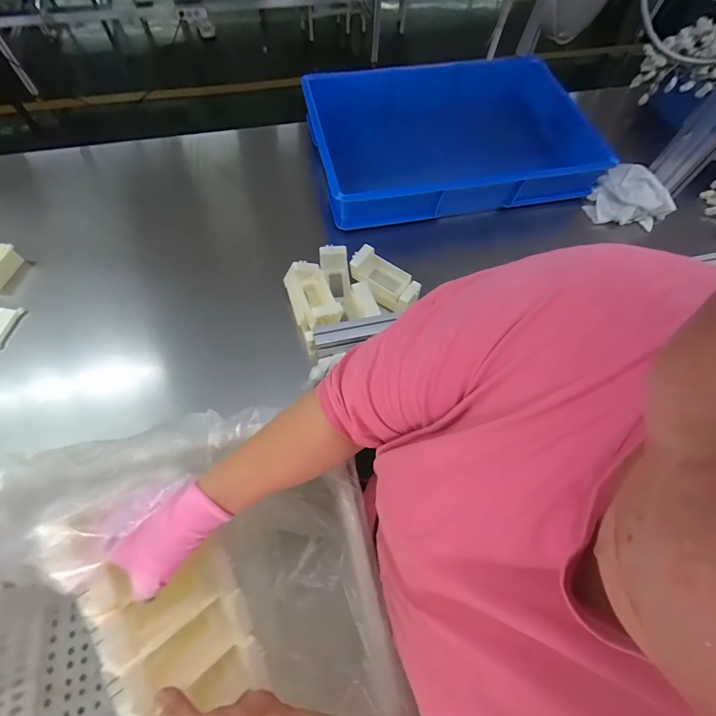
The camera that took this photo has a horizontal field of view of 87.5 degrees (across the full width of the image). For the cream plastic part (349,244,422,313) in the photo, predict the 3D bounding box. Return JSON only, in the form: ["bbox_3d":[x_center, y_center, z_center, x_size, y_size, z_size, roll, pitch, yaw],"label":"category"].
[{"bbox_3d":[0.049,-0.142,0.686,0.128,0.069,0.057,36,67,13],"label":"cream plastic part"}]

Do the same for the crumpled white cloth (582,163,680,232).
[{"bbox_3d":[0.582,-0.335,0.802,0.157,0.070,0.135,38,68,14],"label":"crumpled white cloth"}]

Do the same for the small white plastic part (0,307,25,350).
[{"bbox_3d":[-0.619,-0.057,0.649,0.028,0.024,0.077,15,64,4],"label":"small white plastic part"}]

